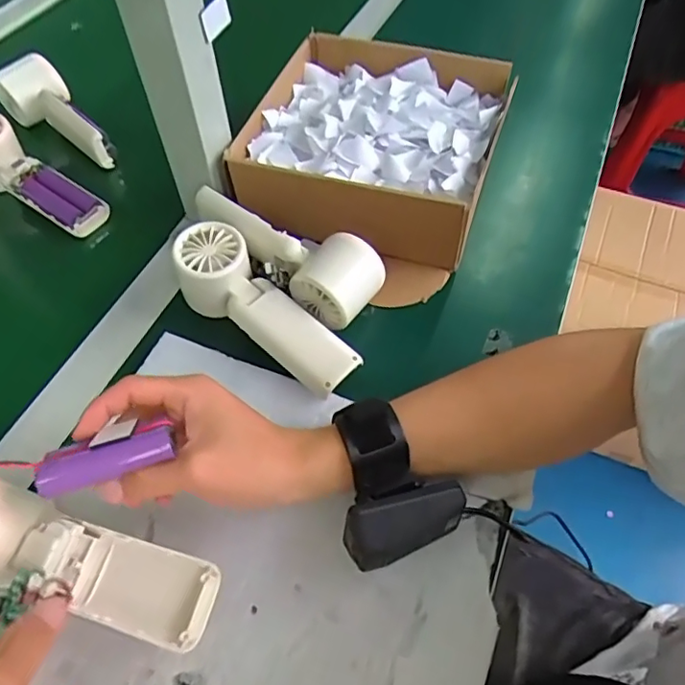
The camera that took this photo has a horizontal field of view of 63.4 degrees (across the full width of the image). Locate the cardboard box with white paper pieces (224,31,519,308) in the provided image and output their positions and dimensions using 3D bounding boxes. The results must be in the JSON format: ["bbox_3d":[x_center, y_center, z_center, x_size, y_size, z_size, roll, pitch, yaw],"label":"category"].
[{"bbox_3d":[0.031,-0.187,0.512,0.213,0.070,0.219,16,57,12],"label":"cardboard box with white paper pieces"}]

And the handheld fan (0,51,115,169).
[{"bbox_3d":[-0.296,-0.232,0.567,0.060,0.052,0.158,-36,62,-21],"label":"handheld fan"}]

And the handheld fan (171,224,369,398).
[{"bbox_3d":[-0.060,-0.024,0.408,0.160,0.050,0.052,39,64,24],"label":"handheld fan"}]

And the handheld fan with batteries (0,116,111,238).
[{"bbox_3d":[-0.292,-0.155,0.509,0.162,0.051,0.050,31,62,20],"label":"handheld fan with batteries"}]

